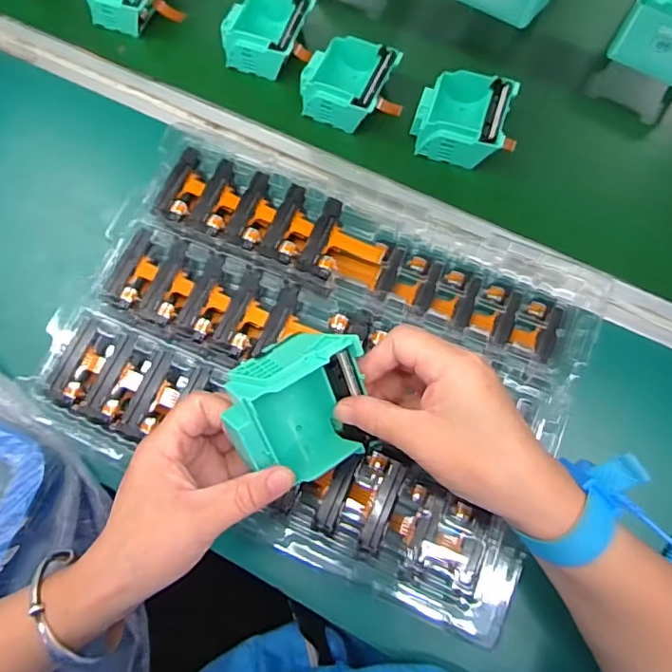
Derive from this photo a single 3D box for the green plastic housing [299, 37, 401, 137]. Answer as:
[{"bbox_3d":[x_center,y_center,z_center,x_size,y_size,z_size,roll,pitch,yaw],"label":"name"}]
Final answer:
[{"bbox_3d":[0.016,-0.233,0.509,0.086,0.041,0.074,24,74,10],"label":"green plastic housing"}]

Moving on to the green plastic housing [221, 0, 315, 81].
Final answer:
[{"bbox_3d":[-0.068,-0.295,0.535,0.083,0.044,0.076,16,73,8],"label":"green plastic housing"}]

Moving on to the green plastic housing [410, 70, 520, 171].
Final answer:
[{"bbox_3d":[0.117,-0.194,0.493,0.084,0.043,0.077,16,73,8],"label":"green plastic housing"}]

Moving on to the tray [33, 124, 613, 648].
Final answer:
[{"bbox_3d":[-0.009,0.017,0.420,0.390,0.046,0.269,28,75,11],"label":"tray"}]

